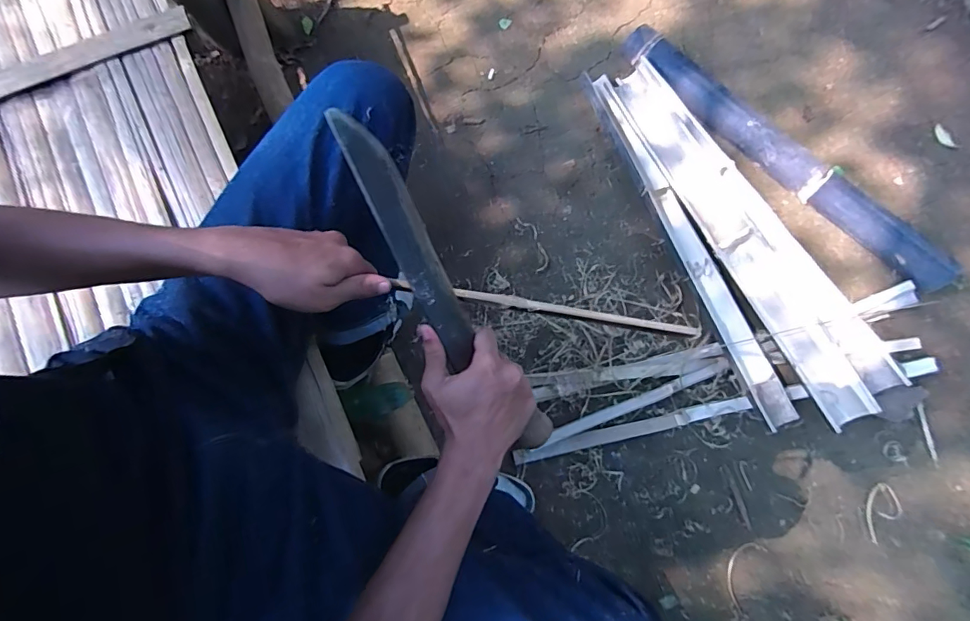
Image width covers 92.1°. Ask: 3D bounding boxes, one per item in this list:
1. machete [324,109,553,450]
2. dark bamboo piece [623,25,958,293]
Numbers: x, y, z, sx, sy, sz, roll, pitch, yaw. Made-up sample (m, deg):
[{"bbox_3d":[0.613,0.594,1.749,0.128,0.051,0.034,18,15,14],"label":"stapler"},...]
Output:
[{"bbox_3d":[-0.031,-0.004,0.407,0.046,0.027,0.342,-32,113,-7],"label":"machete"},{"bbox_3d":[0.693,-0.383,1.118,0.100,0.065,0.920,-43,81,-9],"label":"dark bamboo piece"}]

